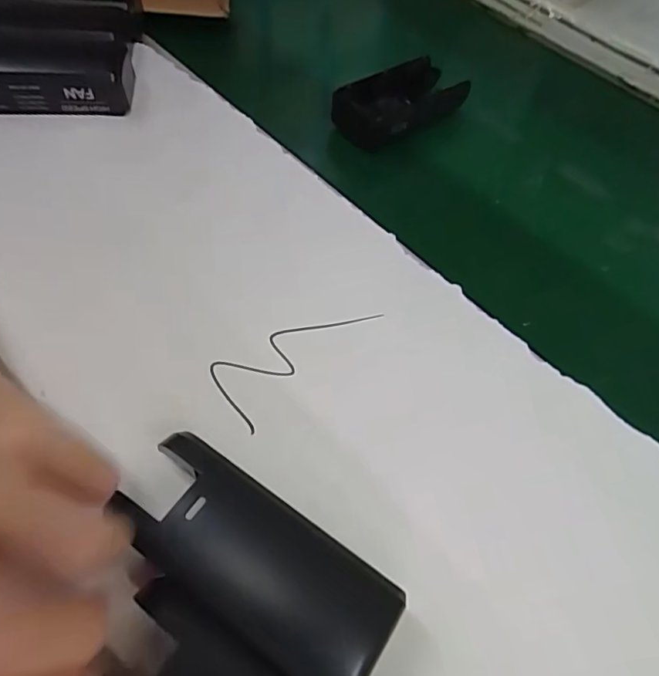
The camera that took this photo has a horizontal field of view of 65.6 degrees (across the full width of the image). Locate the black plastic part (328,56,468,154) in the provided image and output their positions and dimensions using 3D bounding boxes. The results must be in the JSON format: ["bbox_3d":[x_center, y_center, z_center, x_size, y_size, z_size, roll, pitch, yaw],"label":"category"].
[{"bbox_3d":[0.054,-0.175,0.378,0.100,0.028,0.047,-33,66,-25],"label":"black plastic part"}]

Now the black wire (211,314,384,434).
[{"bbox_3d":[-0.018,0.004,0.249,0.038,0.004,0.084,39,61,17],"label":"black wire"}]

